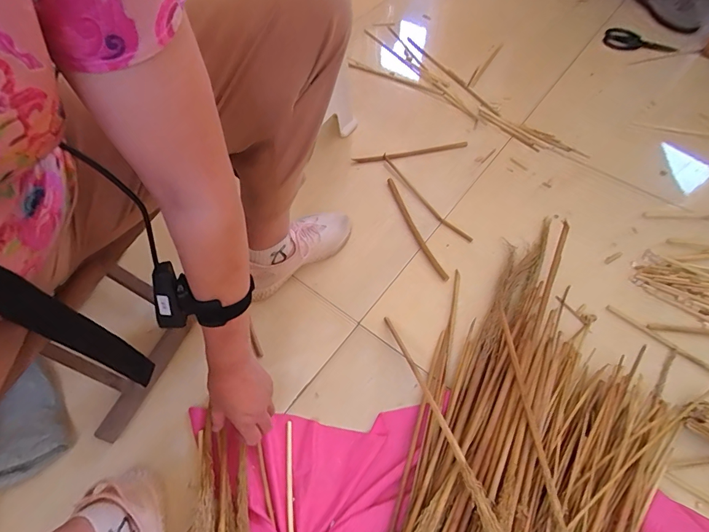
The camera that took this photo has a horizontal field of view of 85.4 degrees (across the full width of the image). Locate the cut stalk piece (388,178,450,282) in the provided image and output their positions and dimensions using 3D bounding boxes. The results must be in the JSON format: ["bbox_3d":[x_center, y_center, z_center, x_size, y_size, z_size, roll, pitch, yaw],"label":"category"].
[{"bbox_3d":[0.116,-0.076,0.748,0.017,0.019,0.248,-19,62,-11],"label":"cut stalk piece"}]

